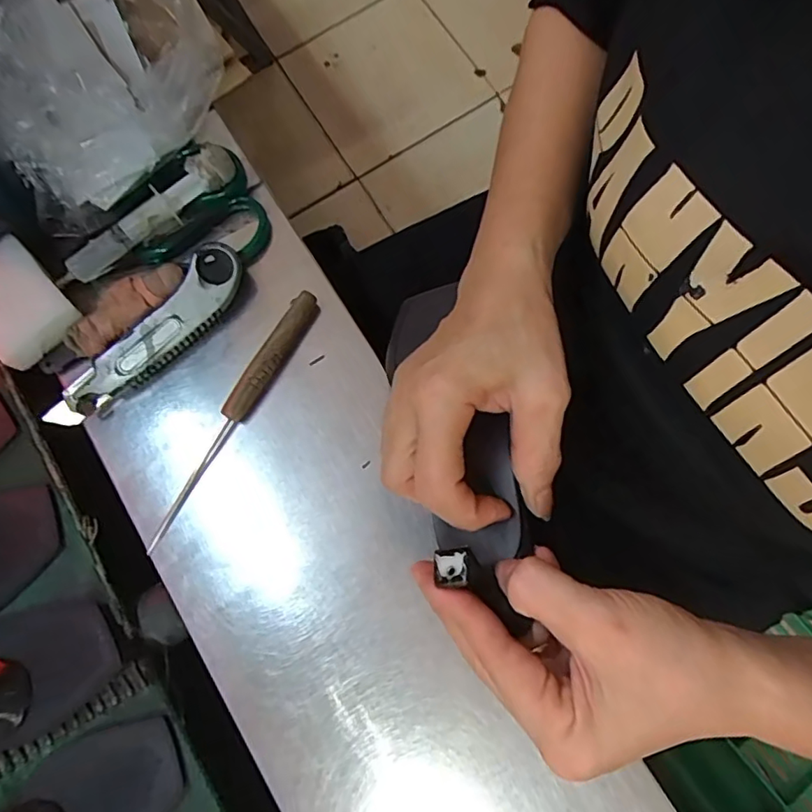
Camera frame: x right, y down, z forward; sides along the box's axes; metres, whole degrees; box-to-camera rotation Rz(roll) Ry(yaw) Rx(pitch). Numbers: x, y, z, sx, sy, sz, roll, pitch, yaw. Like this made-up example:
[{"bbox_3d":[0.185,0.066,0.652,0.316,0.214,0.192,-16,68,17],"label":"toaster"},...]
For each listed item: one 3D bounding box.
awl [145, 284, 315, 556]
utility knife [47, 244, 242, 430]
[{"bbox_3d":[-0.115,0.006,0.371,0.019,0.019,0.193,29,81,8],"label":"awl"},{"bbox_3d":[-0.167,-0.045,0.372,0.151,0.019,0.037,-47,111,-4],"label":"utility knife"}]

